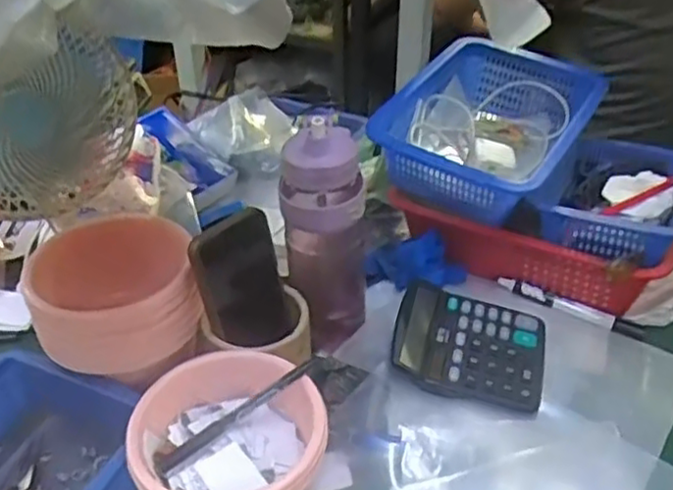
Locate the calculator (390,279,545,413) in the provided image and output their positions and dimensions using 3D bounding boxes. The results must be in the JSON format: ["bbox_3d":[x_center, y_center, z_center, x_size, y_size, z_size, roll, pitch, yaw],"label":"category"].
[{"bbox_3d":[0.132,0.100,0.695,0.146,0.048,0.123,8,38,11],"label":"calculator"}]

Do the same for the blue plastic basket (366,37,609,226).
[{"bbox_3d":[0.179,-0.139,0.825,0.207,0.096,0.290,18,41,23],"label":"blue plastic basket"}]

